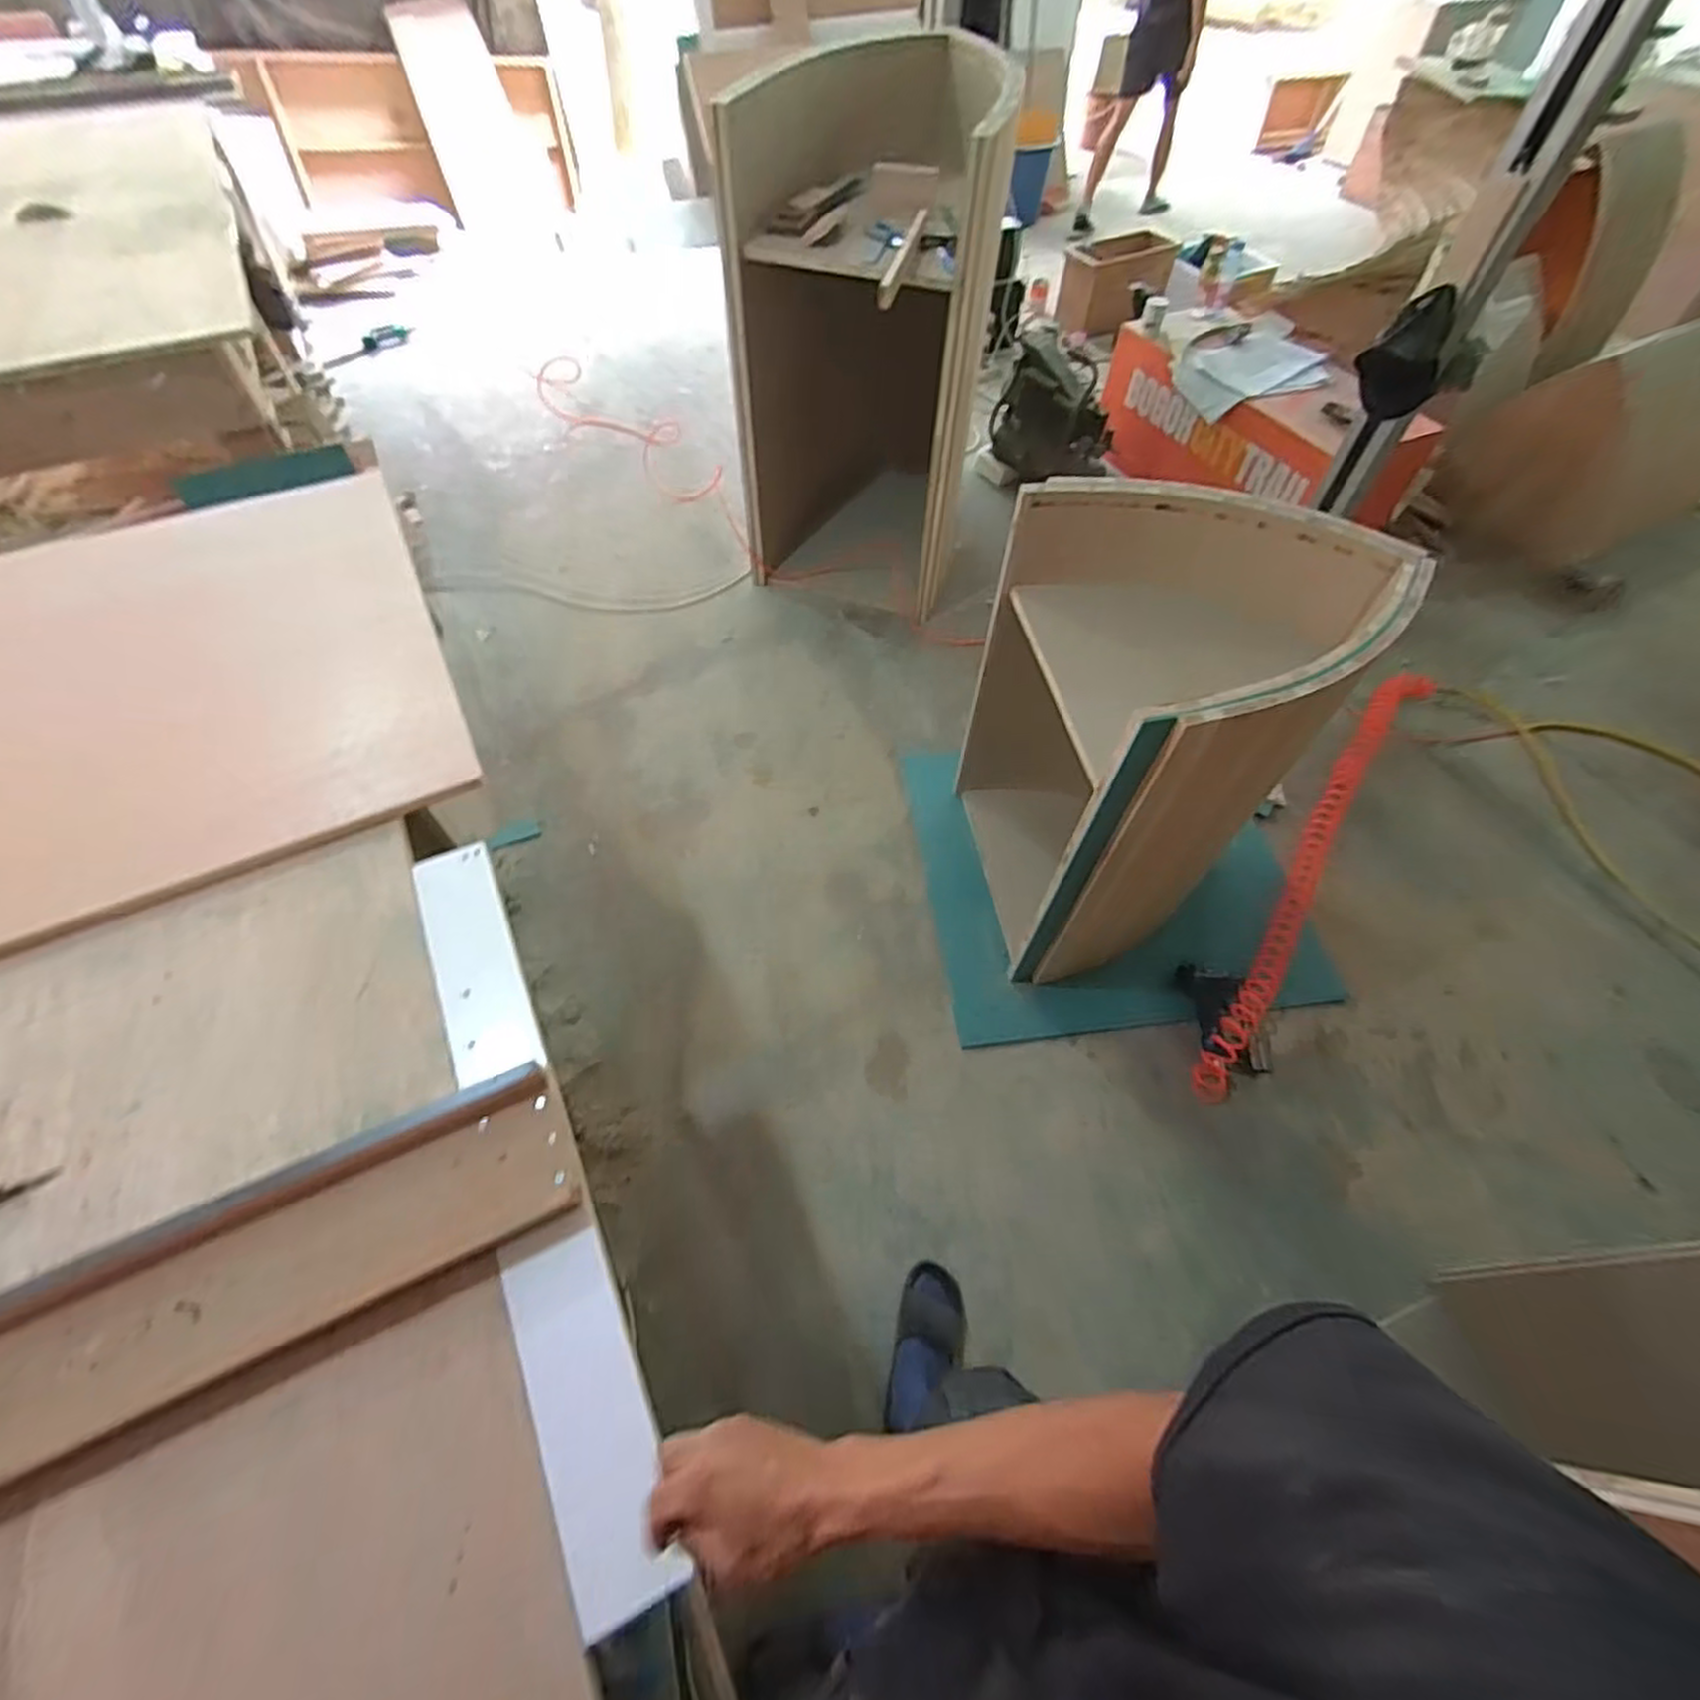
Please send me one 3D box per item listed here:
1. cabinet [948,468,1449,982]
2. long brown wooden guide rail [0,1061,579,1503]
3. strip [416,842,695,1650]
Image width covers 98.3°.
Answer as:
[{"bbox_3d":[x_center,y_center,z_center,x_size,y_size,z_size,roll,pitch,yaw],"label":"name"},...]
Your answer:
[{"bbox_3d":[0.610,-0.197,1.513,0.565,0.887,0.631,-6,57,-5],"label":"cabinet"},{"bbox_3d":[-0.860,0.509,0.530,1.306,0.058,0.153,-22,67,-17],"label":"long brown wooden guide rail"},{"bbox_3d":[-0.314,0.280,0.707,0.087,0.011,0.720,-22,60,-16],"label":"strip"}]

